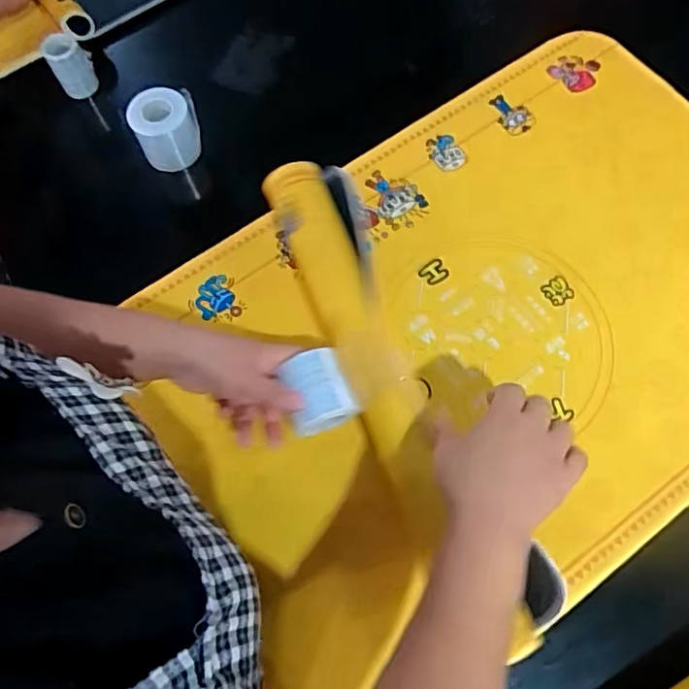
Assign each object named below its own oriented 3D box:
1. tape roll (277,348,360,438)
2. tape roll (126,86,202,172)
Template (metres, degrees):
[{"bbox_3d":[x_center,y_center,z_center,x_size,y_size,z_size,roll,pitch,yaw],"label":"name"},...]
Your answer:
[{"bbox_3d":[-0.026,0.045,0.538,0.059,0.050,0.066,-22,71,-6],"label":"tape roll"},{"bbox_3d":[-0.204,-0.245,0.659,0.077,0.067,0.069,-21,71,-5],"label":"tape roll"}]

